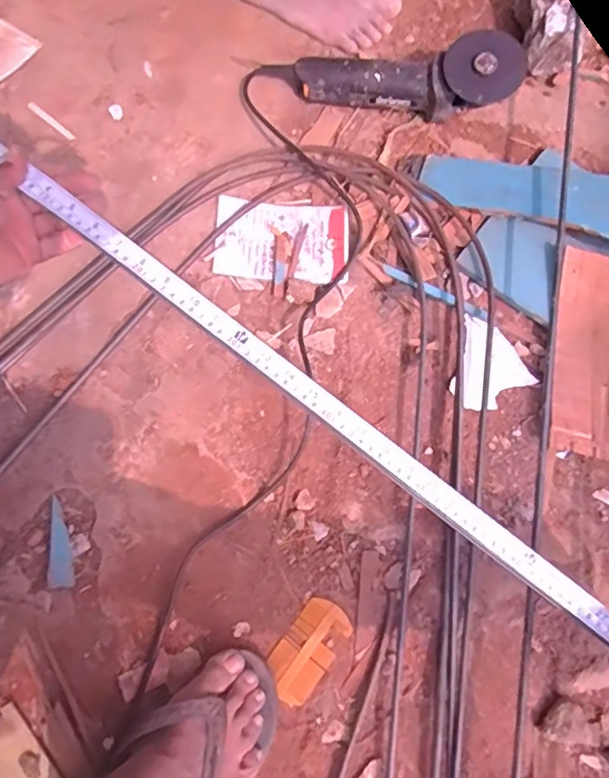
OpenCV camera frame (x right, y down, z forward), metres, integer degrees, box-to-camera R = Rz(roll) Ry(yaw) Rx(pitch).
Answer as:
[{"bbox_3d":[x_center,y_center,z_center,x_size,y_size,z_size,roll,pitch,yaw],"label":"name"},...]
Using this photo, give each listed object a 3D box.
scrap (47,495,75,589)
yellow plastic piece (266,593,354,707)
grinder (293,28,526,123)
[{"bbox_3d":[-0.270,0.167,0.609,0.025,0.004,0.095,-13,75,-5],"label":"scrap"},{"bbox_3d":[0.004,0.273,0.588,0.055,0.007,0.102,38,77,9],"label":"yellow plastic piece"},{"bbox_3d":[0.135,-0.410,0.757,0.296,0.083,0.082,5,73,15],"label":"grinder"}]

